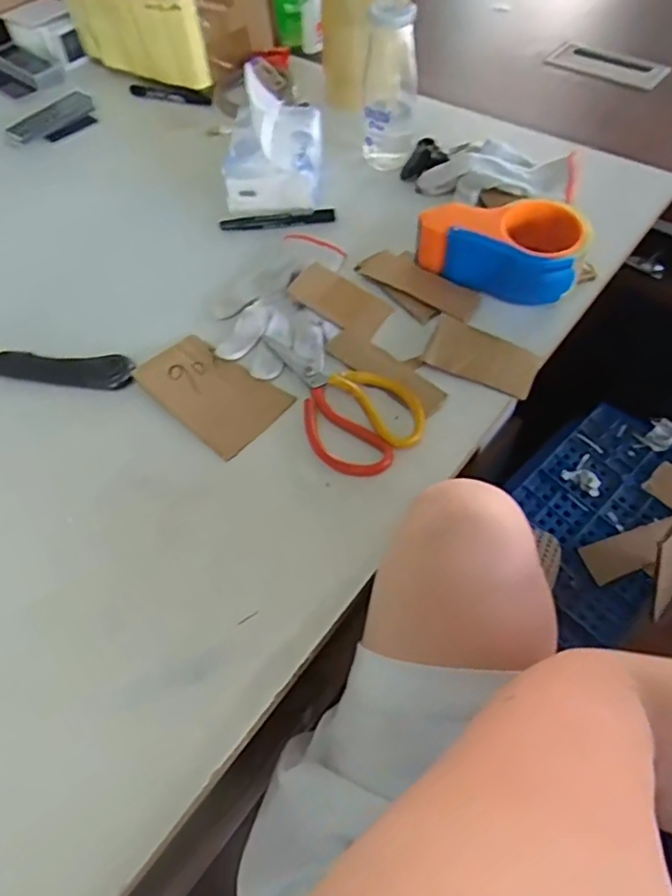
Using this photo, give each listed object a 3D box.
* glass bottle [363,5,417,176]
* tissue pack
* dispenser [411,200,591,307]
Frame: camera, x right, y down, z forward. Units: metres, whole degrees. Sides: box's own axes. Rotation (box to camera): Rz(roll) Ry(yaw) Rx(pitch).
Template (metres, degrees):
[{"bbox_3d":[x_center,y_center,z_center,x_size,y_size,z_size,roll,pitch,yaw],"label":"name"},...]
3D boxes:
[{"bbox_3d":[0.061,-0.402,0.682,0.059,0.181,0.058,1,55,4],"label":"glass bottle"},{"bbox_3d":[-0.069,-0.345,0.682,0.099,0.101,0.135,3,56,5],"label":"tissue pack"},{"bbox_3d":[0.163,-0.197,0.592,0.153,0.070,0.085,28,61,20],"label":"dispenser"}]

